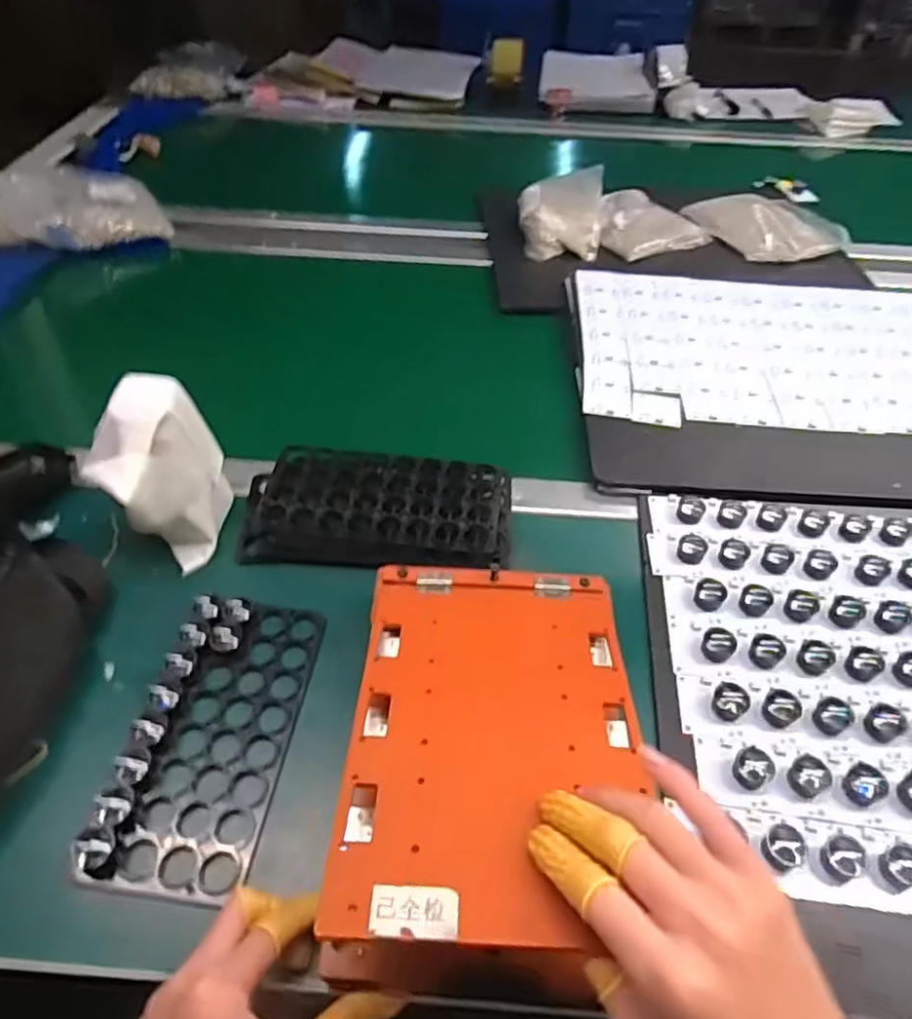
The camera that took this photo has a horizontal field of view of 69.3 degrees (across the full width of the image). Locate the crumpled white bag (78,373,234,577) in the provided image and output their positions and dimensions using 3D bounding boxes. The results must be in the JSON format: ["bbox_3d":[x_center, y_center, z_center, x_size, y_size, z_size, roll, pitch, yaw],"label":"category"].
[{"bbox_3d":[-0.228,-0.027,0.514,0.076,0.123,0.102,14,48,11],"label":"crumpled white bag"}]

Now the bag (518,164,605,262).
[{"bbox_3d":[0.147,-0.407,0.919,0.116,0.064,0.167,6,47,4],"label":"bag"}]

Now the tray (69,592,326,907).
[{"bbox_3d":[-0.157,0.142,0.432,0.095,0.028,0.192,6,47,4],"label":"tray"}]

